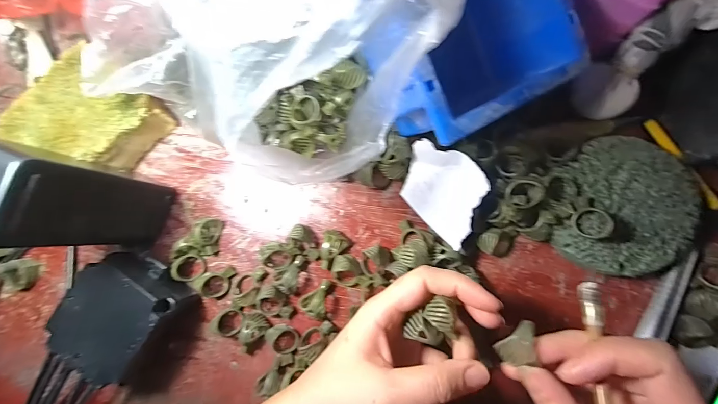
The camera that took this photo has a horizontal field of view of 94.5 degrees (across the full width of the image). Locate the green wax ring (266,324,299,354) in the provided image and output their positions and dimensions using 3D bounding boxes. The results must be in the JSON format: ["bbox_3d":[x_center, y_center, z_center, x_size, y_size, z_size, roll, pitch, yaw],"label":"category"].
[{"bbox_3d":[-0.062,0.113,0.276,0.019,0.017,0.026,-31,83,3],"label":"green wax ring"}]

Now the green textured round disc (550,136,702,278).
[{"bbox_3d":[0.203,0.004,0.253,0.090,0.020,0.100,9,87,7],"label":"green textured round disc"}]

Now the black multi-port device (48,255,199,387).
[{"bbox_3d":[-0.188,0.090,0.271,0.069,0.051,0.087,32,89,7],"label":"black multi-port device"}]

